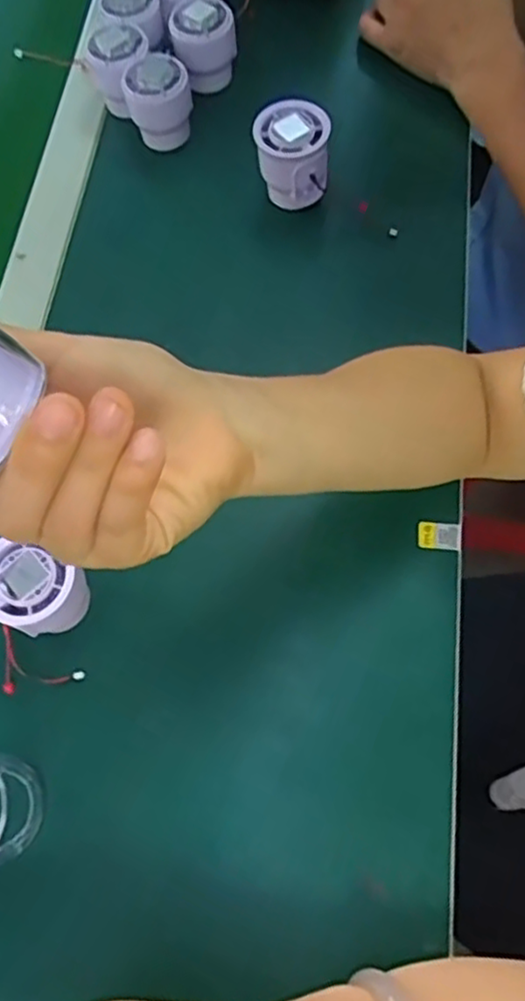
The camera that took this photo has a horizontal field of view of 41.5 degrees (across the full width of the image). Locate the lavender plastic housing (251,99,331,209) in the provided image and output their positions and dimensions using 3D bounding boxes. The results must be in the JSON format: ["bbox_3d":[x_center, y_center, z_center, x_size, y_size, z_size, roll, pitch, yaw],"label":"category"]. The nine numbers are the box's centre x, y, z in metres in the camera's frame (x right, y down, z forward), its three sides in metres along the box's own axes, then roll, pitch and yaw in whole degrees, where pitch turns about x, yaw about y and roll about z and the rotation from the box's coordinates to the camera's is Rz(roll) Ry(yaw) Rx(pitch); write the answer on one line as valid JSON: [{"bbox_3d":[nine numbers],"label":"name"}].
[{"bbox_3d":[0.022,-0.248,0.507,0.050,0.064,0.046,-2,67,4],"label":"lavender plastic housing"}]

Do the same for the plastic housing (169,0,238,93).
[{"bbox_3d":[-0.047,-0.368,0.555,0.050,0.055,0.051,-6,67,2],"label":"plastic housing"}]

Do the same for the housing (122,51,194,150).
[{"bbox_3d":[-0.080,-0.307,0.538,0.049,0.058,0.043,-11,67,0],"label":"housing"}]

